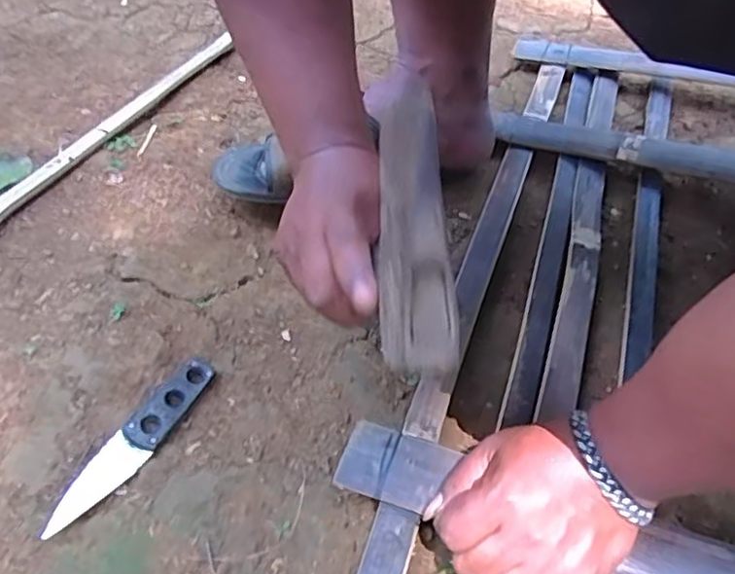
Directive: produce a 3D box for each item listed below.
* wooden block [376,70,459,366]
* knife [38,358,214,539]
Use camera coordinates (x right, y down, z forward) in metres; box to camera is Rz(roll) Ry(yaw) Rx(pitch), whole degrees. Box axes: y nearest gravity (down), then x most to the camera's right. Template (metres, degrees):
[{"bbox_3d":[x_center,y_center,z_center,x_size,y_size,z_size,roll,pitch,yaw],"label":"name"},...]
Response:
[{"bbox_3d":[0.020,-0.026,0.290,0.031,0.123,0.039,-4,9,-3],"label":"wooden block"},{"bbox_3d":[-0.168,0.108,0.458,0.036,0.013,0.155,22,53,19],"label":"knife"}]

